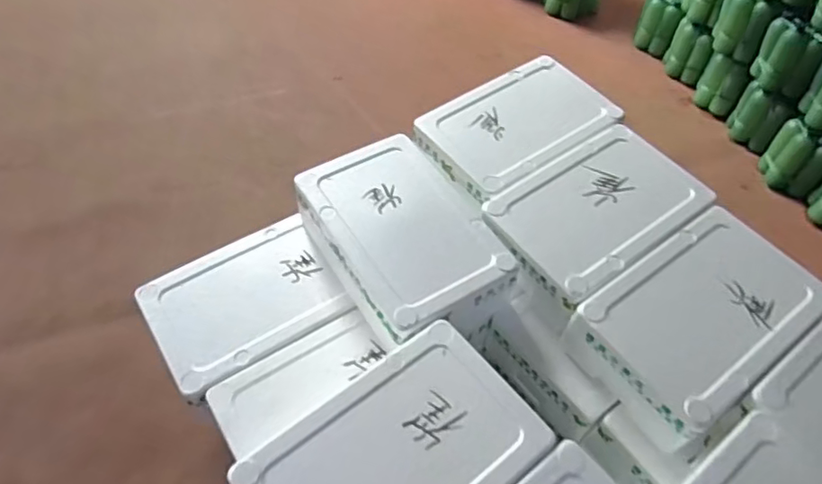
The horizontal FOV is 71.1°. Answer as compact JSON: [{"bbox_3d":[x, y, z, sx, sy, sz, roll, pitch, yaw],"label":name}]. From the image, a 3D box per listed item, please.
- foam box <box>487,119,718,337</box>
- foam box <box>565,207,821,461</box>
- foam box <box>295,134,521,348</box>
[{"bbox_3d":[0.378,-0.042,1.220,0.417,0.156,0.279,-30,59,-21],"label":"foam box"},{"bbox_3d":[0.537,0.161,1.083,0.396,0.167,0.287,-29,59,-21],"label":"foam box"},{"bbox_3d":[-0.012,0.004,1.209,0.311,0.174,0.449,-25,57,-18],"label":"foam box"}]

